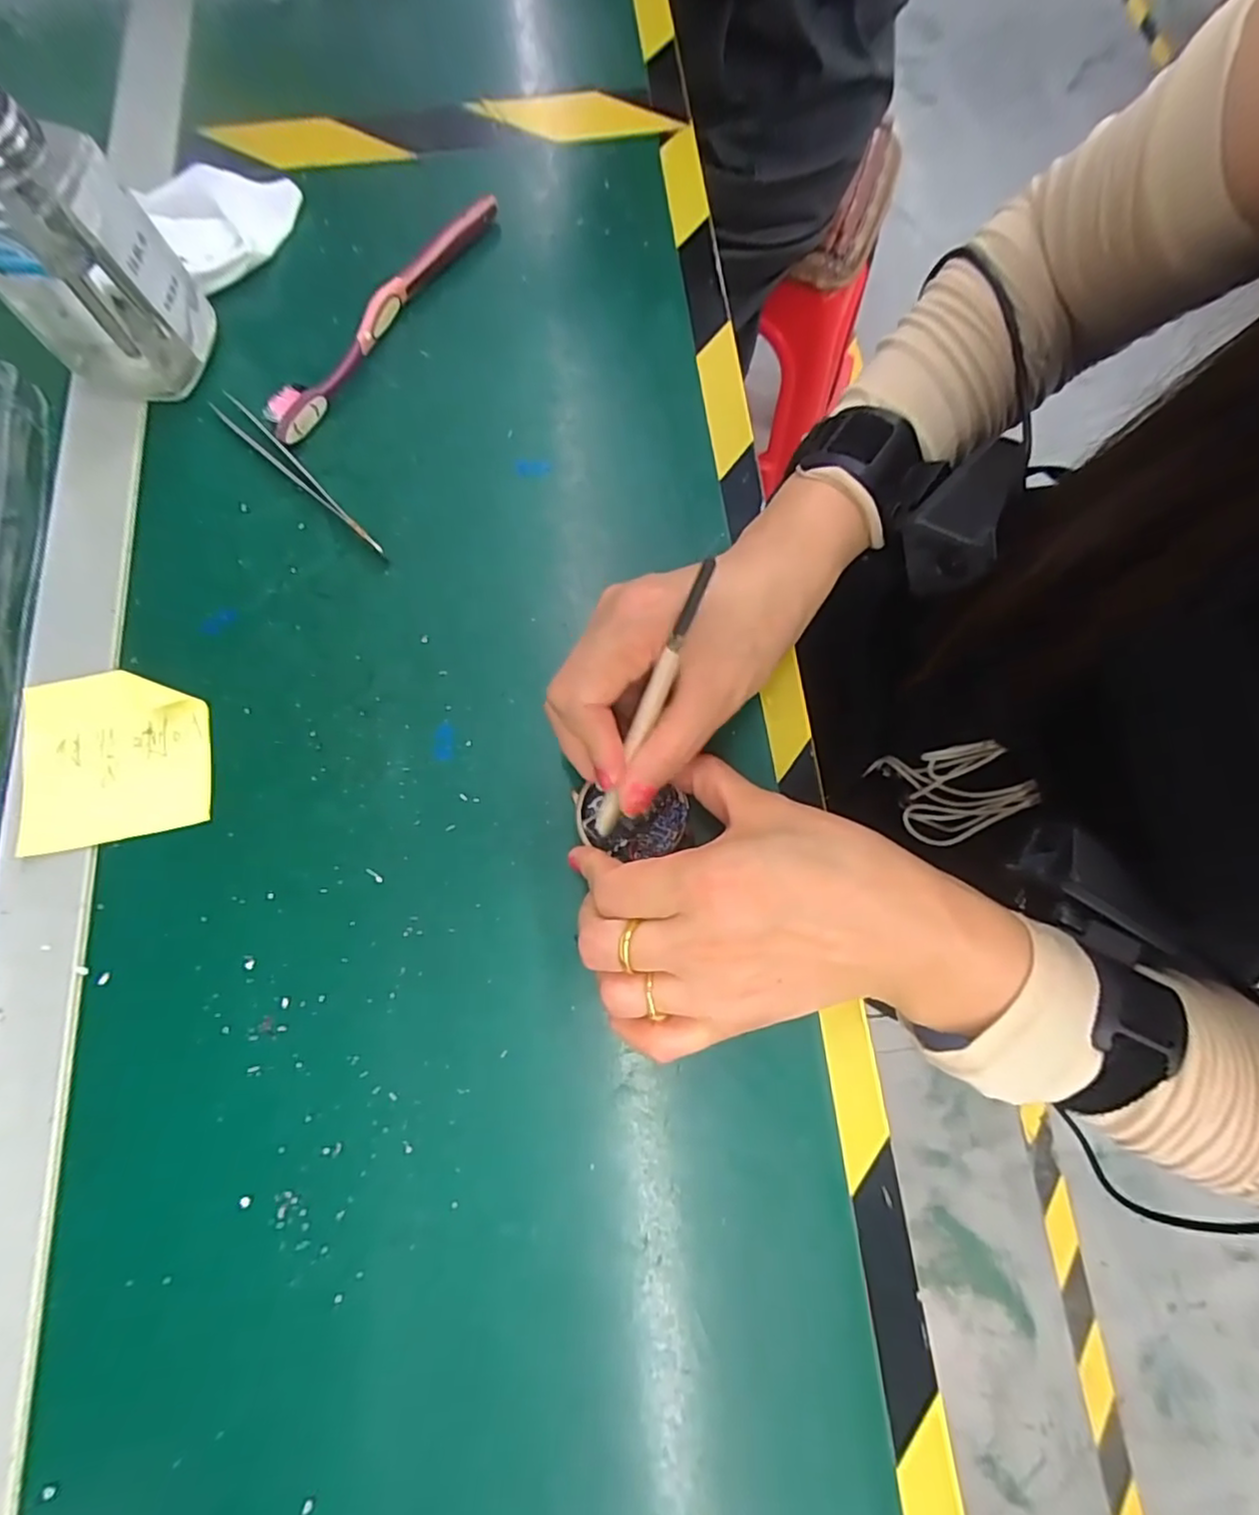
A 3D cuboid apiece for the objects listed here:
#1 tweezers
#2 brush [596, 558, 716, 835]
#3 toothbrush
[{"bbox_3d":[-0.161,-0.137,0.301,0.013,0.011,0.124,-43,78,-10],"label":"tweezers"},{"bbox_3d":[0.007,-0.017,0.222,0.007,0.004,0.105,24,111,7],"label":"brush"},{"bbox_3d":[-0.123,-0.229,0.325,0.016,0.015,0.176,32,77,9],"label":"toothbrush"}]

